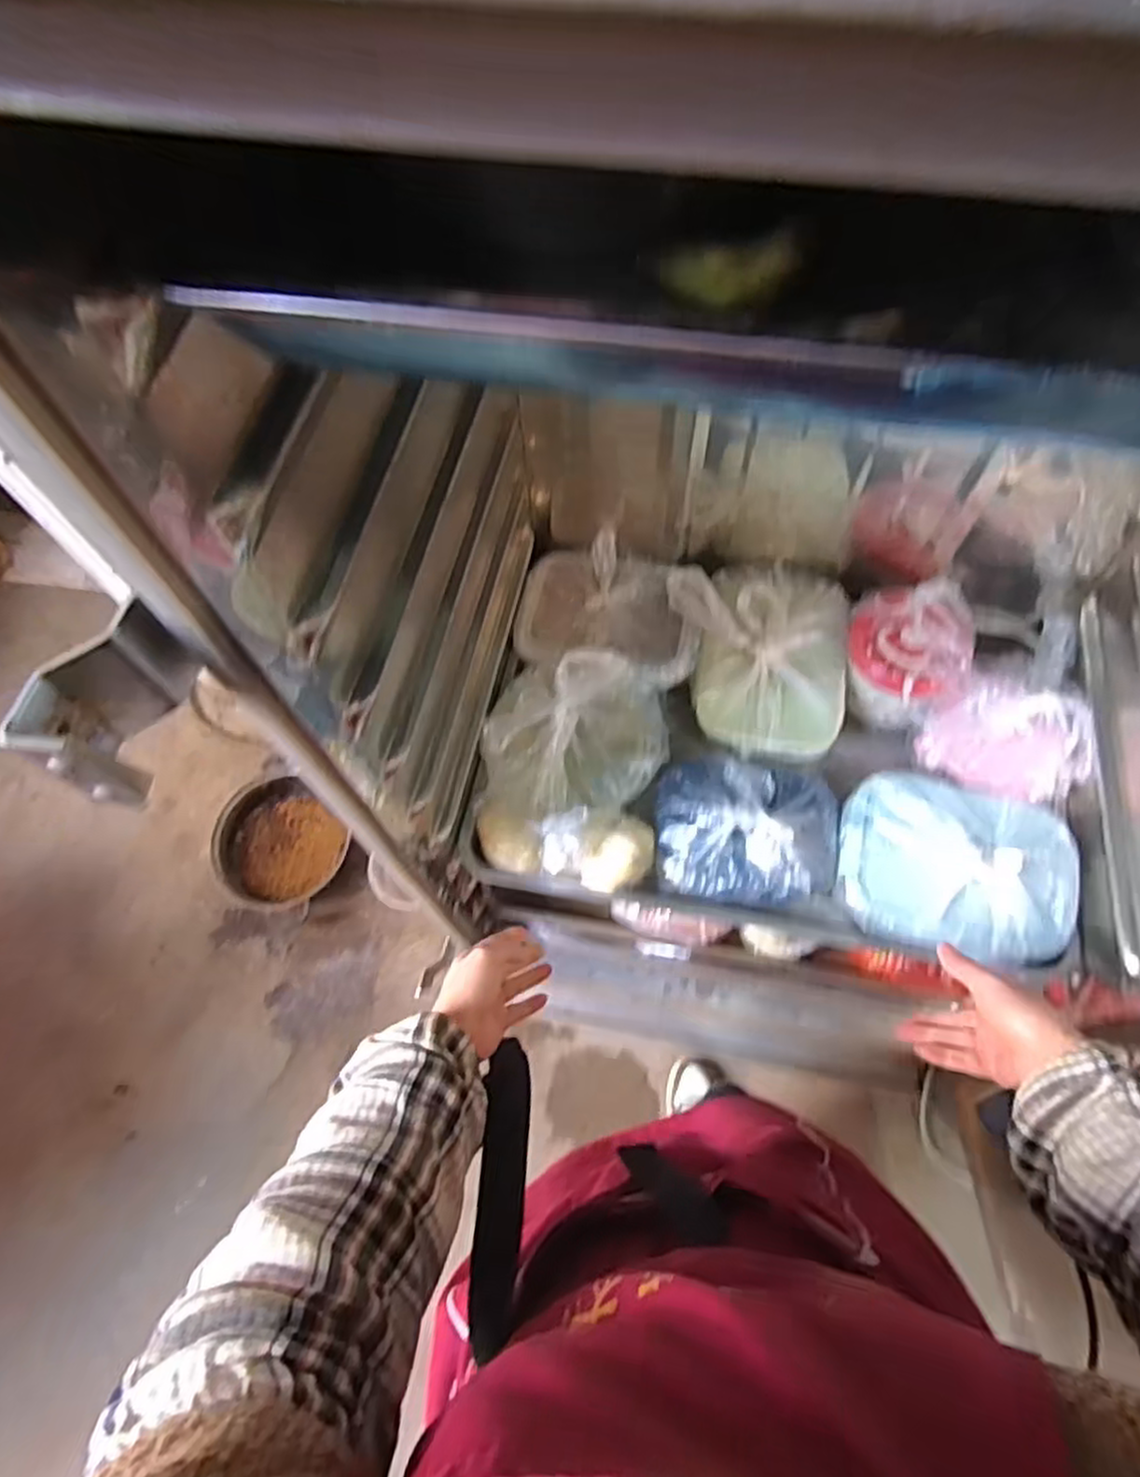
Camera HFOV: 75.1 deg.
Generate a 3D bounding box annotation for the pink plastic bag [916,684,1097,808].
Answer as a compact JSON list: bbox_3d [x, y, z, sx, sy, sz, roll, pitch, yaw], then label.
[{"bbox_3d":[0.417,0.007,0.705,0.136,0.070,0.096,1,65,4],"label":"pink plastic bag"}]

